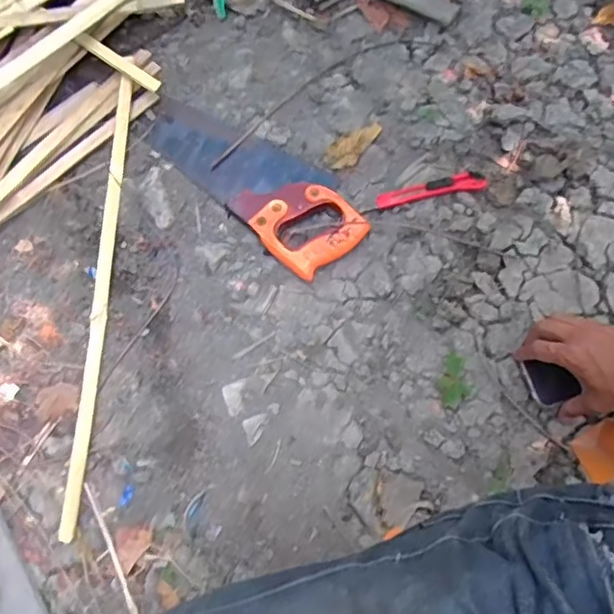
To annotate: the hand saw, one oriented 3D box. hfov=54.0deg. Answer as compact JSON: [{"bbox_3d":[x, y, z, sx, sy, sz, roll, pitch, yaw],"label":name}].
[{"bbox_3d":[-0.065,-0.179,0.784,0.324,0.031,0.132,42,78,12],"label":"hand saw"}]

